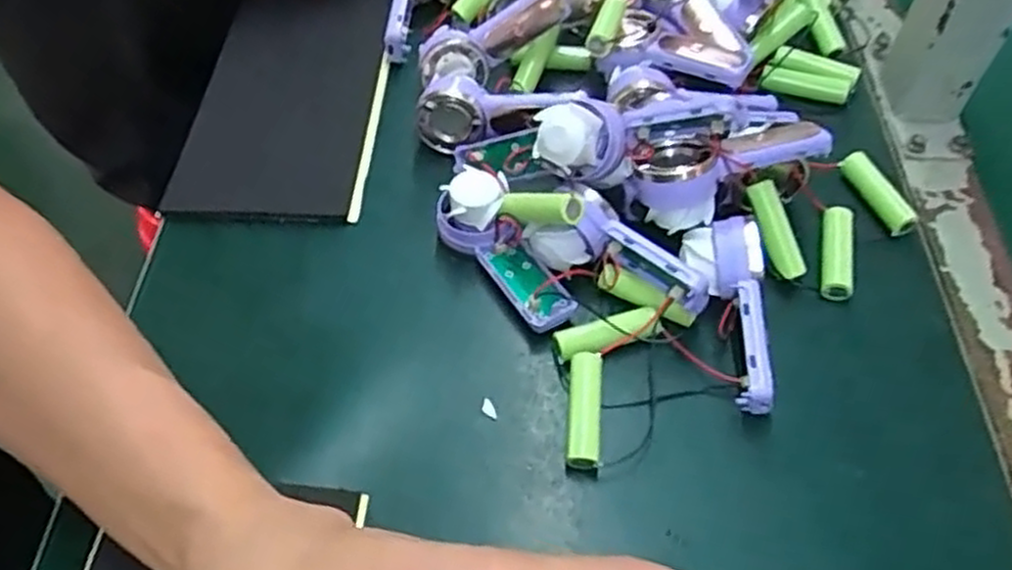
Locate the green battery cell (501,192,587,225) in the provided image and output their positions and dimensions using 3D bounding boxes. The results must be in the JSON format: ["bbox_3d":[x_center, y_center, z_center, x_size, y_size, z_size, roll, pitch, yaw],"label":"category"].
[{"bbox_3d":[0.016,-0.037,0.371,0.044,0.014,0.010,7,50,36],"label":"green battery cell"}]

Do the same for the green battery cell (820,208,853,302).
[{"bbox_3d":[0.165,-0.015,0.390,0.014,0.014,0.050,11,55,8],"label":"green battery cell"}]

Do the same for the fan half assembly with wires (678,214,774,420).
[{"bbox_3d":[0.100,0.013,0.364,0.036,0.038,0.088,4,54,3],"label":"fan half assembly with wires"}]

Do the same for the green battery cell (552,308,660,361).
[{"bbox_3d":[0.048,0.024,0.367,0.050,0.015,0.016,-13,55,-9],"label":"green battery cell"}]

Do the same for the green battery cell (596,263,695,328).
[{"bbox_3d":[0.067,0.005,0.377,0.049,0.014,0.013,33,60,21],"label":"green battery cell"}]

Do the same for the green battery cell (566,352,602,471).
[{"bbox_3d":[0.034,0.057,0.344,0.014,0.016,0.054,4,54,3],"label":"green battery cell"}]

